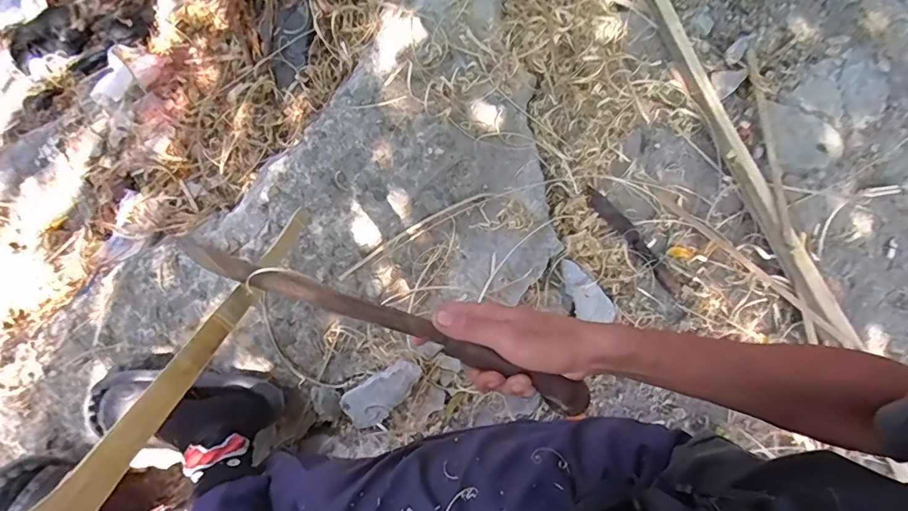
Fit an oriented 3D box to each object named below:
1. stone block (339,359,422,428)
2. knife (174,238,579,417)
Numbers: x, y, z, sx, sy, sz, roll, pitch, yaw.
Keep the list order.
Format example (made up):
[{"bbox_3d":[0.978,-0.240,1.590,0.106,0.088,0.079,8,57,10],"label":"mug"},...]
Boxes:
[{"bbox_3d":[-0.118,0.229,0.793,0.144,0.028,0.067,-36,78,6],"label":"stone block"},{"bbox_3d":[-0.062,0.059,0.429,0.385,0.030,0.029,21,78,5],"label":"knife"}]

